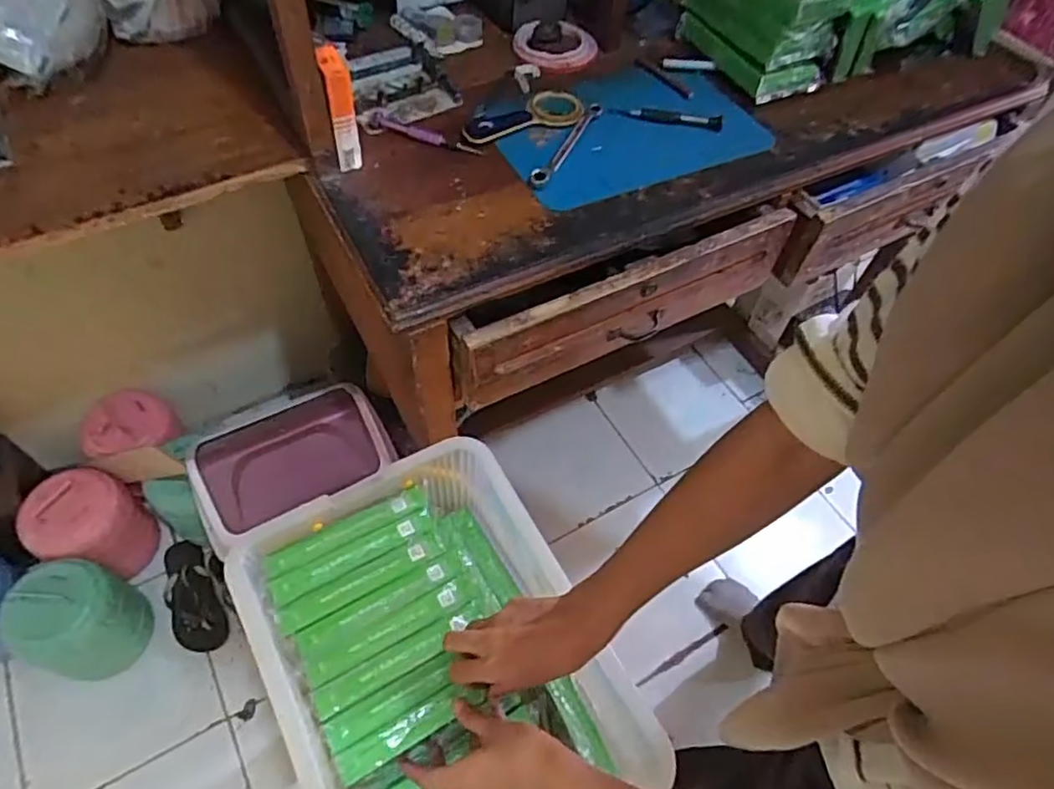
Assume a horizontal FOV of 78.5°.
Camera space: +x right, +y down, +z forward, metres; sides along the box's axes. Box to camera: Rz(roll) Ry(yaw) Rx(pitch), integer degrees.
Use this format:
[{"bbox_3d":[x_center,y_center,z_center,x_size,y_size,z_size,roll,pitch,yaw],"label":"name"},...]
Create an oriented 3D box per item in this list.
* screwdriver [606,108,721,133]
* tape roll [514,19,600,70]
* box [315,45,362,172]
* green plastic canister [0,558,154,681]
[{"bbox_3d":[0.158,-0.322,0.745,0.131,0.009,0.022,11,56,4],"label":"screwdriver"},{"bbox_3d":[0.033,-0.446,0.820,0.097,0.022,0.097,2,56,-2],"label":"tape roll"},{"bbox_3d":[-0.180,-0.275,0.630,0.025,0.120,0.022,-11,58,-11],"label":"box"},{"bbox_3d":[-0.702,0.362,1.025,0.144,0.194,0.150,27,59,14],"label":"green plastic canister"}]

